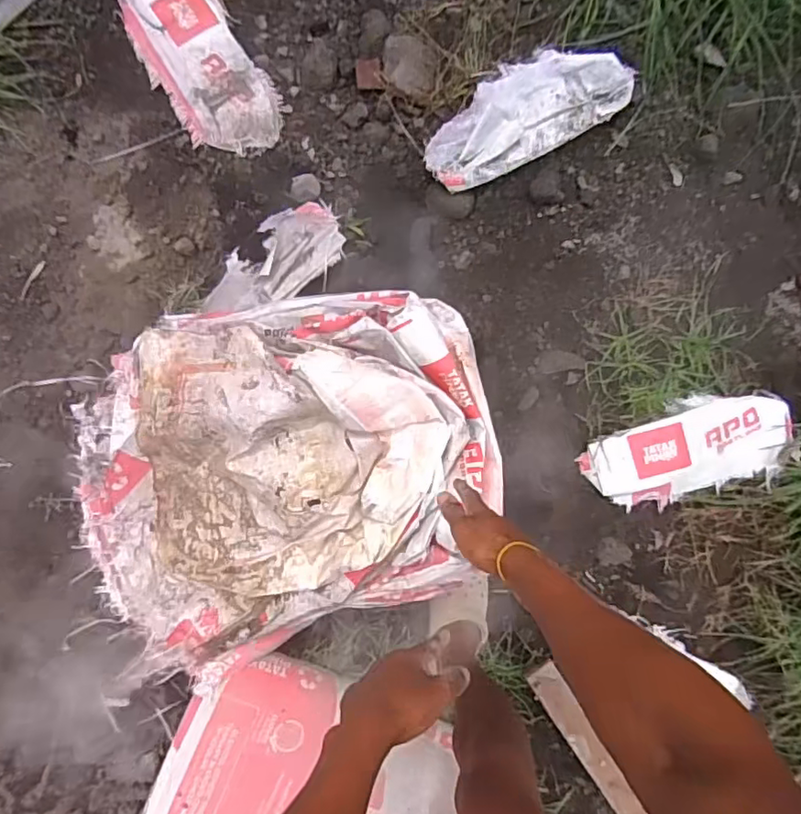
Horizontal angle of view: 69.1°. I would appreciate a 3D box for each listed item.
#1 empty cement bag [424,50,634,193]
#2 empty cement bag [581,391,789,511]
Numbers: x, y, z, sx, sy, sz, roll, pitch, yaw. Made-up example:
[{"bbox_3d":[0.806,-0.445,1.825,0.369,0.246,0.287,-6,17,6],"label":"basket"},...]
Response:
[{"bbox_3d":[0.222,-0.537,1.062,0.389,0.045,0.161,-29,92,1],"label":"empty cement bag"},{"bbox_3d":[0.549,0.085,1.114,0.389,0.052,0.193,-16,92,0],"label":"empty cement bag"}]

